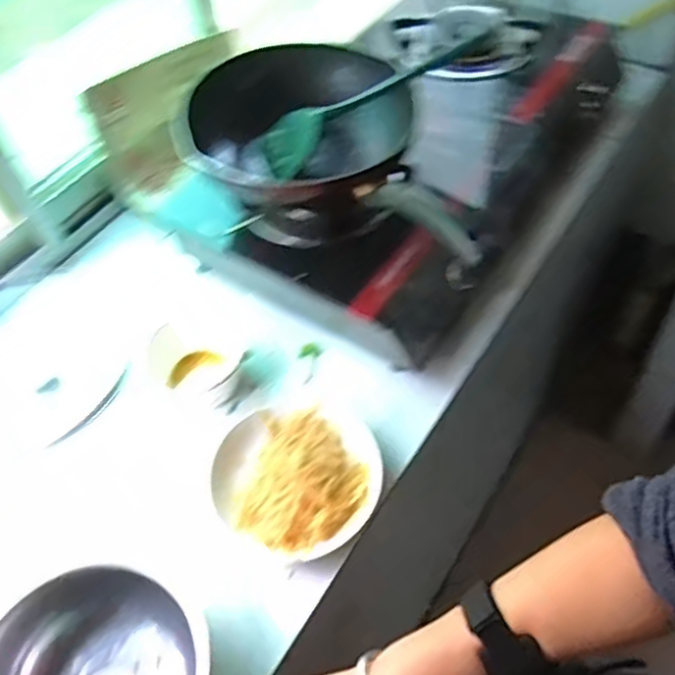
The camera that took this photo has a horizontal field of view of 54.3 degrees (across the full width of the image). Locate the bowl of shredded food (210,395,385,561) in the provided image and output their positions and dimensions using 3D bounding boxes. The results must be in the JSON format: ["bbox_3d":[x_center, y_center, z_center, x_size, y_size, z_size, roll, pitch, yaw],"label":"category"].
[{"bbox_3d":[-0.043,0.146,0.719,0.184,0.051,0.181,-3,53,4],"label":"bowl of shredded food"}]

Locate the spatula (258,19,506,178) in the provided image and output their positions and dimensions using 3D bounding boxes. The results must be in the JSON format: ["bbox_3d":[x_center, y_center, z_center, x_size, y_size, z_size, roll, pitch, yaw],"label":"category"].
[{"bbox_3d":[0.047,-0.291,0.791,0.308,0.046,0.043,-28,53,7],"label":"spatula"}]

